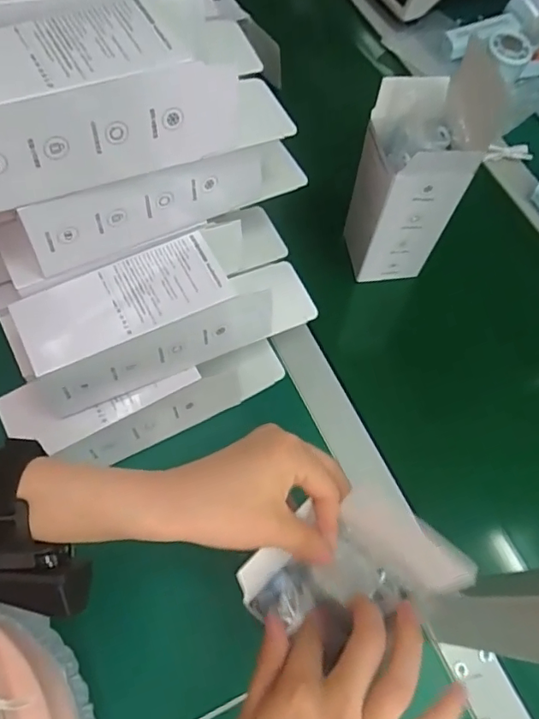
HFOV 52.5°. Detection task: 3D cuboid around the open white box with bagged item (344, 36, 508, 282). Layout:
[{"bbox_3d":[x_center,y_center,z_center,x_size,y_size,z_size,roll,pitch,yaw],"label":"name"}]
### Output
[{"bbox_3d":[0.131,-0.174,0.524,0.082,0.207,0.089,3,67,-1],"label":"open white box with bagged item"}]

